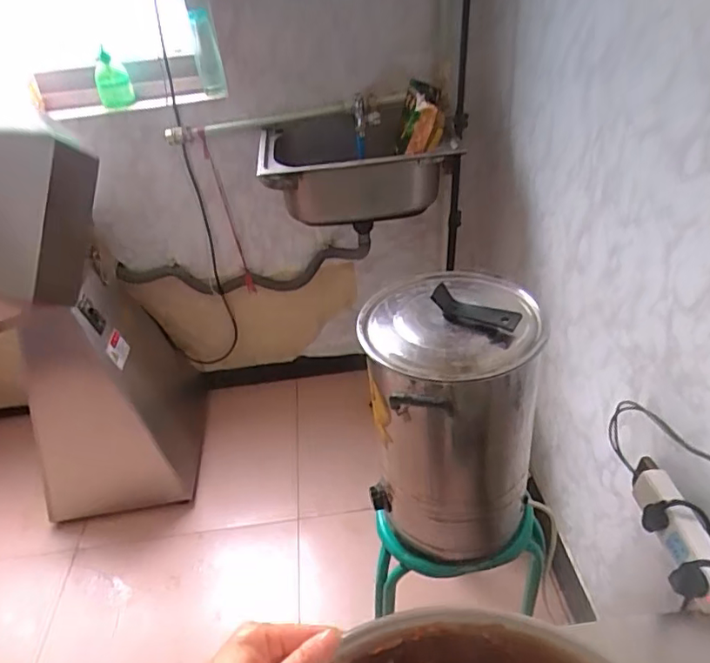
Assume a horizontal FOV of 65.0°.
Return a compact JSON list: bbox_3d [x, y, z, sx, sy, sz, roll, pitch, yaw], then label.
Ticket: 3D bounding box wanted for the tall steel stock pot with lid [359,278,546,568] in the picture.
[{"bbox_3d":[0.141,0.136,0.854,0.220,0.410,0.224,-4,36,3],"label":"tall steel stock pot with lid"}]

